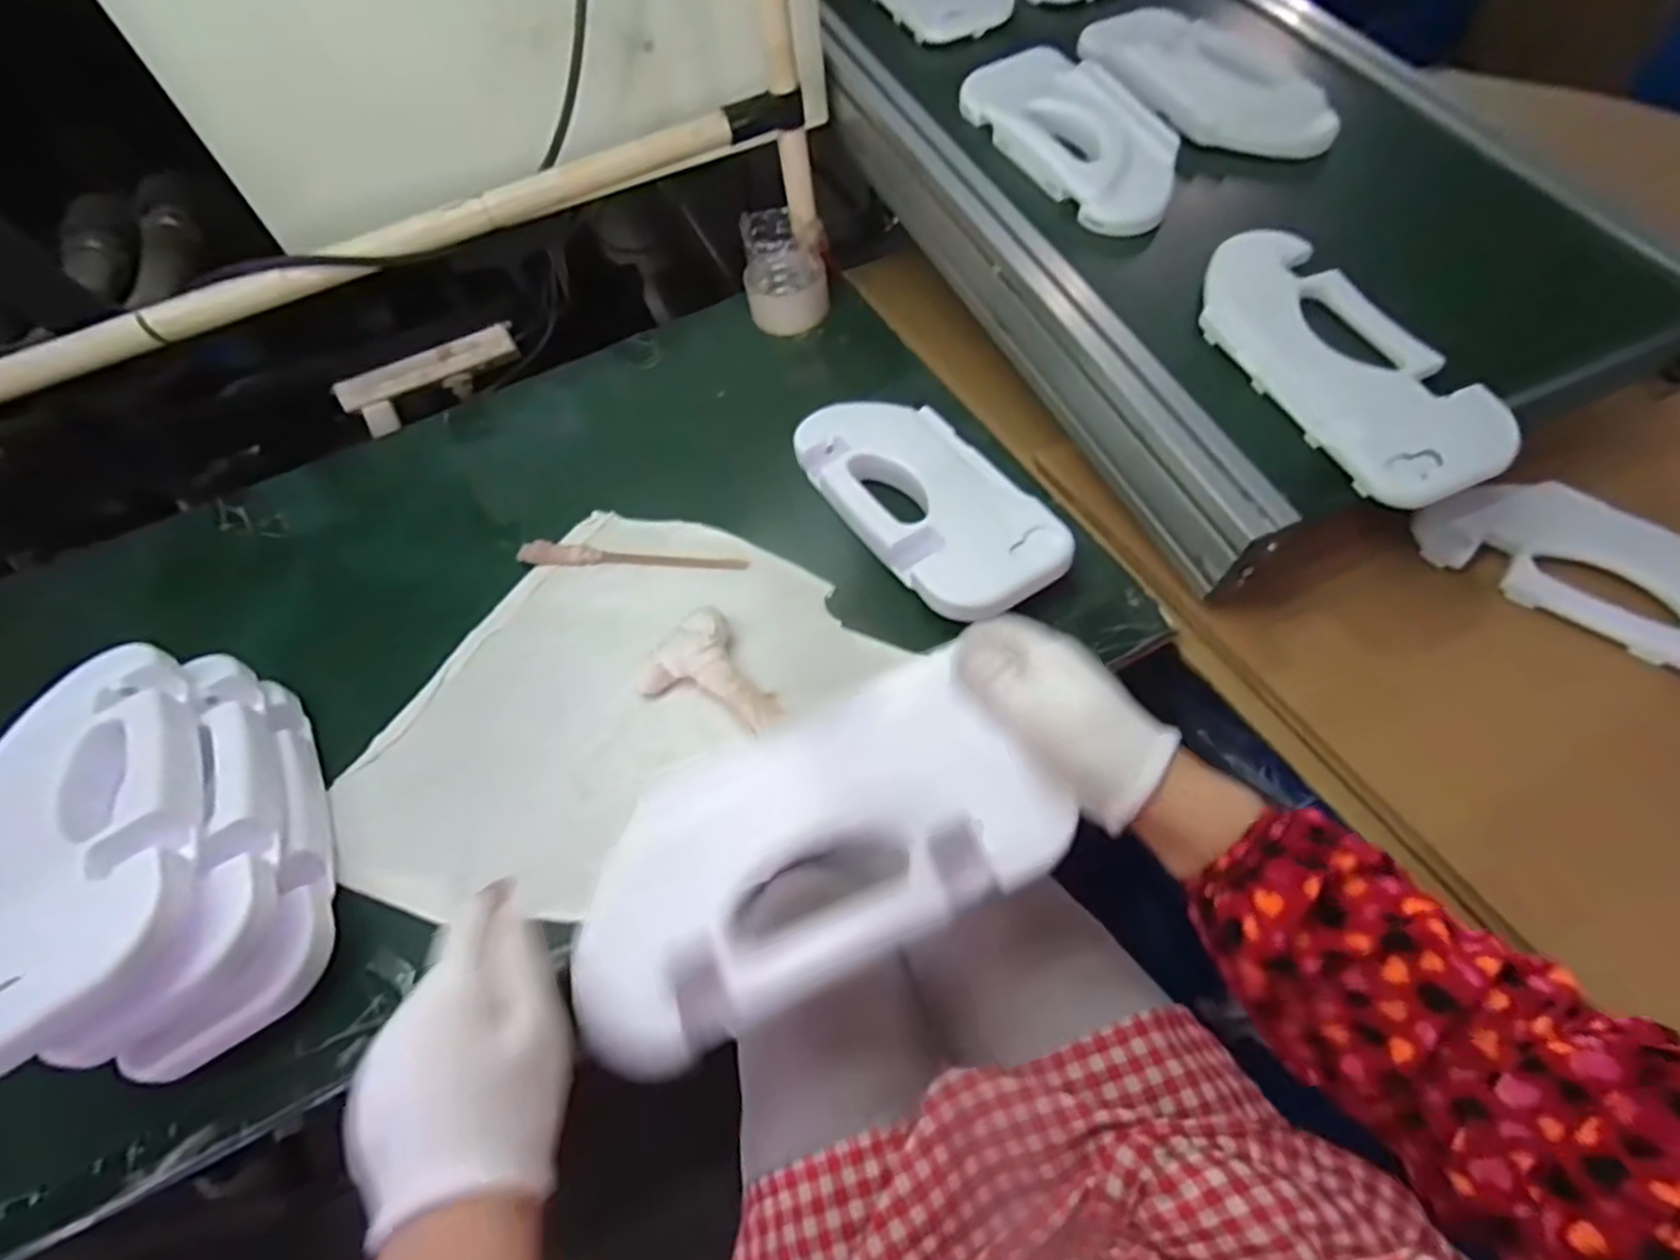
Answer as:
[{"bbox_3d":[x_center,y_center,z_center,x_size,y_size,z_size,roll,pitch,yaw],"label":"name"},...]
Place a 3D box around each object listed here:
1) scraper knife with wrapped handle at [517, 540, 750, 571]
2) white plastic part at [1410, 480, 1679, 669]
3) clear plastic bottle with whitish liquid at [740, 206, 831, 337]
[{"bbox_3d":[-0.181,-0.064,0.634,0.203,0.014,0.019,2,58,7],"label":"scraper knife with wrapped handle"},{"bbox_3d":[0.571,-0.037,0.525,0.257,0.029,0.108,37,68,25],"label":"white plastic part"},{"bbox_3d":[-0.058,-0.378,0.768,0.088,0.094,0.074,-9,57,0],"label":"clear plastic bottle with whitish liquid"}]

